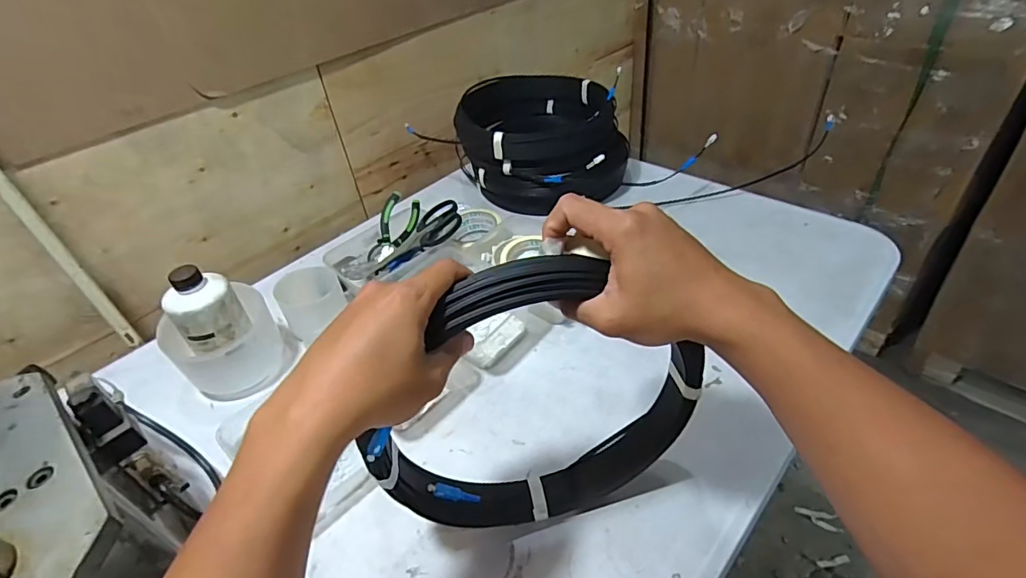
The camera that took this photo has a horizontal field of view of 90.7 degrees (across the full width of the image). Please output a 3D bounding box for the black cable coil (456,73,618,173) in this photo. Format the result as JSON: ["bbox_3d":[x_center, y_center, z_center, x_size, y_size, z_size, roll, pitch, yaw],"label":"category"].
[{"bbox_3d":[0.035,-0.299,0.922,0.270,0.093,0.245,-14,40,-8],"label":"black cable coil"}]

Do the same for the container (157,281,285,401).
[{"bbox_3d":[-0.365,0.078,0.646,0.120,0.108,0.100,-19,41,-14],"label":"container"}]

